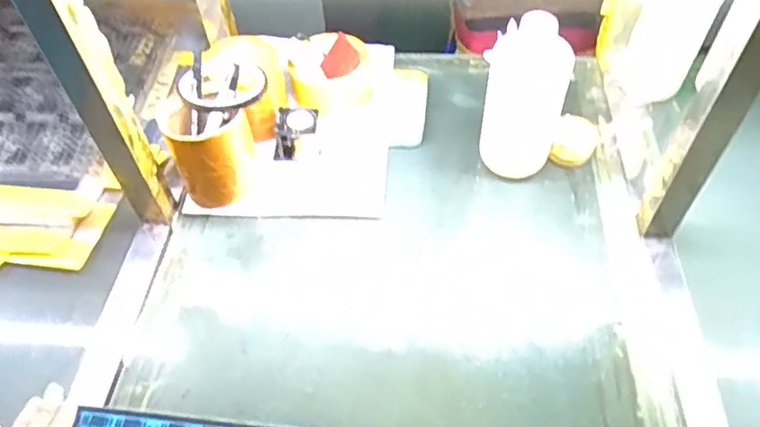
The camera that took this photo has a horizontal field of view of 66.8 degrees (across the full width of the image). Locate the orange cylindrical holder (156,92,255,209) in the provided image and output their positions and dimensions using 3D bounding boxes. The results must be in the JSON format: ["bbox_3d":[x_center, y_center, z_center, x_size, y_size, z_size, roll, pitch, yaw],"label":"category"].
[{"bbox_3d":[-0.176,-0.059,0.588,0.083,0.096,0.061,3,52,4],"label":"orange cylindrical holder"}]

